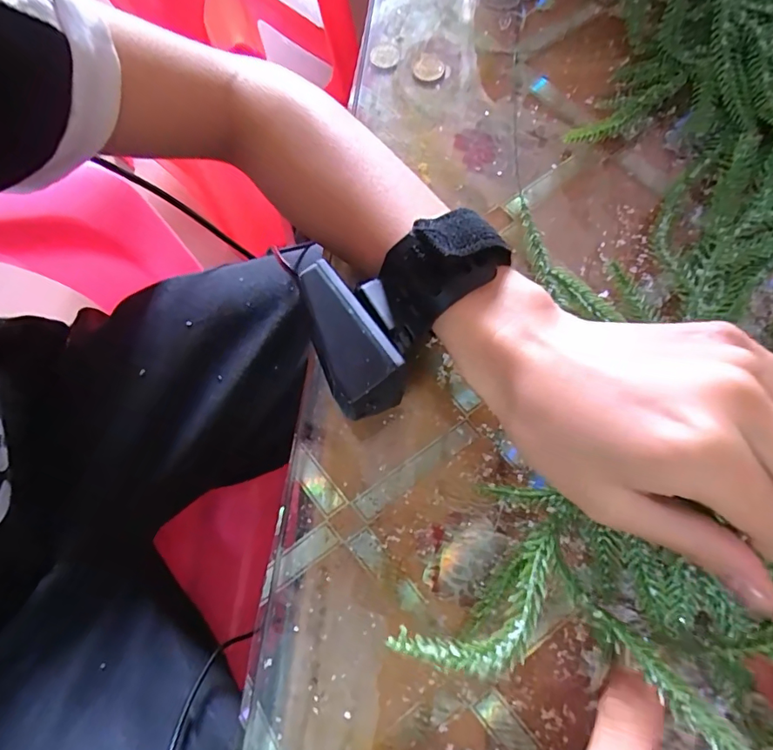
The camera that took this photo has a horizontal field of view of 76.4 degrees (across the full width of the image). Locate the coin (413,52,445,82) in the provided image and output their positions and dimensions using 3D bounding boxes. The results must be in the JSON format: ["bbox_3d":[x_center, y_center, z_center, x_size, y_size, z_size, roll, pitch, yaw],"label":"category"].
[{"bbox_3d":[0.025,-0.184,0.293,0.019,0.004,0.017,34,78,10],"label":"coin"}]

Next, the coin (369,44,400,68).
[{"bbox_3d":[-0.001,-0.196,0.299,0.018,0.004,0.017,-6,74,0],"label":"coin"}]

